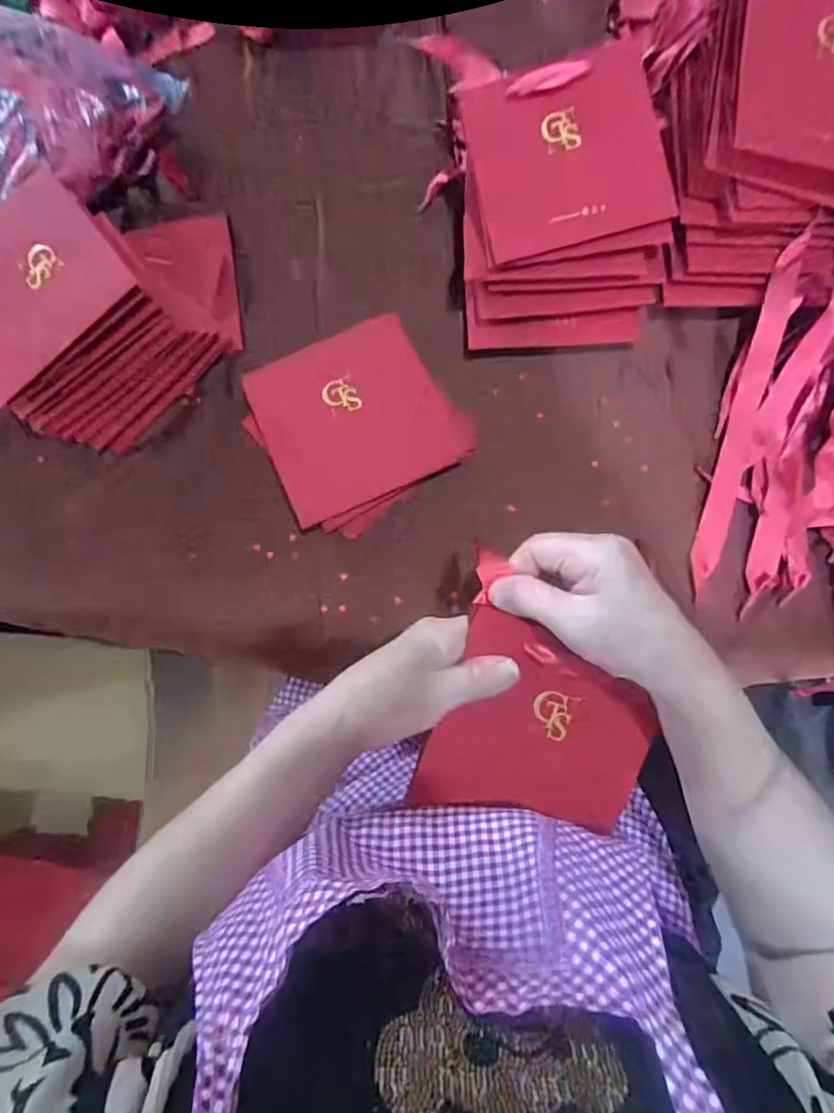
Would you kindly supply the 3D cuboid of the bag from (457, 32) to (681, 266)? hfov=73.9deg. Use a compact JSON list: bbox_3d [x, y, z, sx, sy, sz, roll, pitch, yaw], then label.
[{"bbox_3d":[0.116,-0.312,0.429,0.142,0.005,0.134,-13,92,7],"label":"bag"}]

